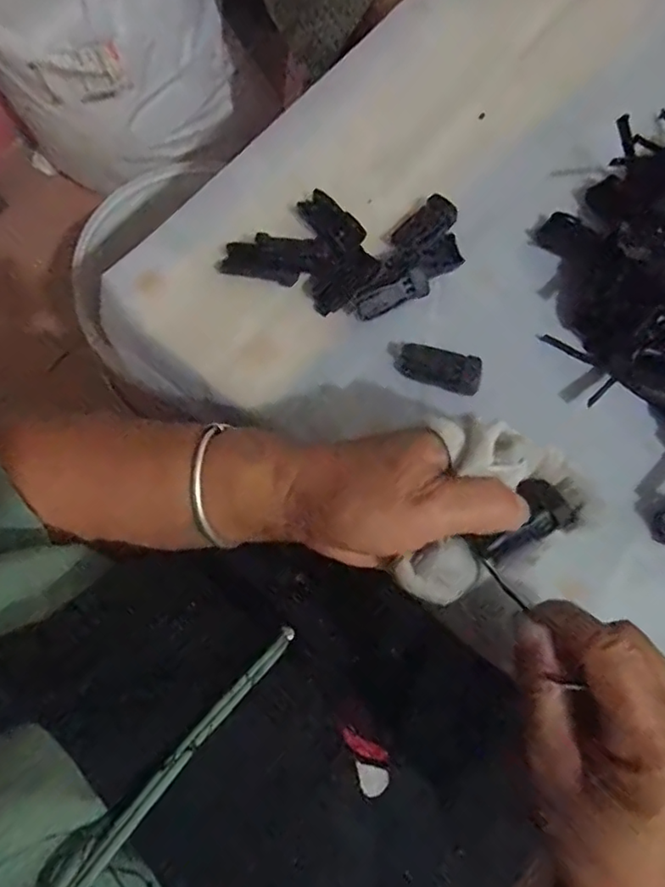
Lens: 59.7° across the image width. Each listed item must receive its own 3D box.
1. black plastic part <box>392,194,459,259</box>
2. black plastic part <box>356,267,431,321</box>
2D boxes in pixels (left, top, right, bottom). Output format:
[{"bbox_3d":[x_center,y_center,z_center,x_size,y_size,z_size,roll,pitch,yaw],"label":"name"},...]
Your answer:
[{"bbox_3d":[0.061,-0.139,0.375,0.025,0.011,0.046,43,78,11],"label":"black plastic part"},{"bbox_3d":[0.036,-0.088,0.350,0.046,0.008,0.016,-27,76,5],"label":"black plastic part"}]

